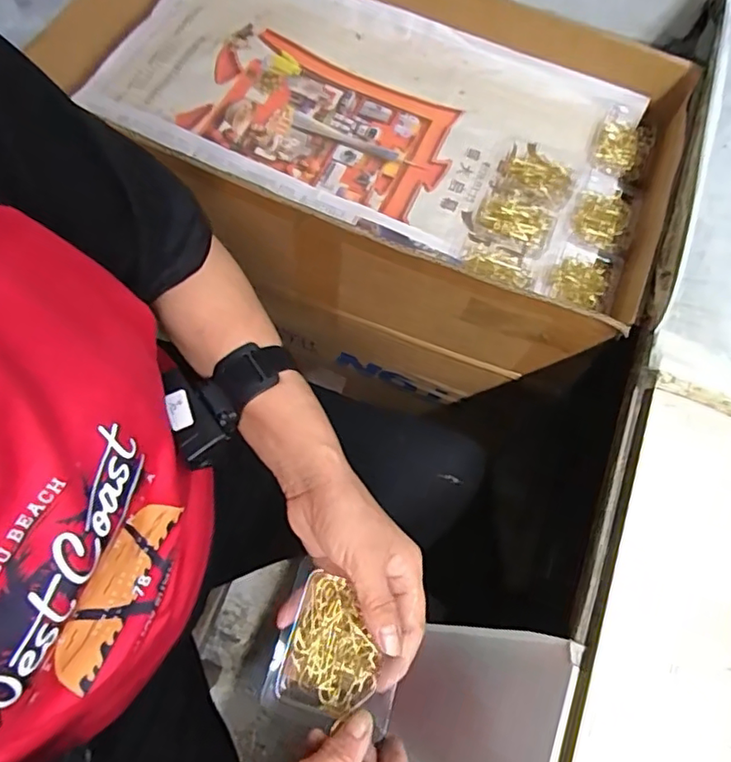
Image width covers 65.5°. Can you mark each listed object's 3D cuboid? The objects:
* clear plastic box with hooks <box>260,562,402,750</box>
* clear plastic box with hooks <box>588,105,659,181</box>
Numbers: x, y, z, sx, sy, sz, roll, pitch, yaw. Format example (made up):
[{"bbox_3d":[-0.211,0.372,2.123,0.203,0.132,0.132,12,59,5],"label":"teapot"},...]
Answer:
[{"bbox_3d":[-0.016,0.167,0.351,0.075,0.028,0.083,13,67,4],"label":"clear plastic box with hooks"},{"bbox_3d":[0.271,-0.249,0.599,0.057,0.018,0.078,23,68,8],"label":"clear plastic box with hooks"}]

